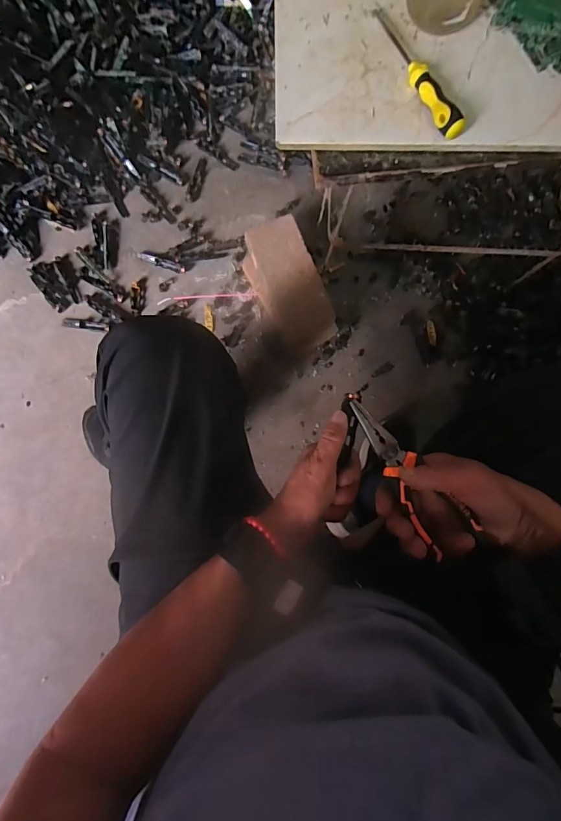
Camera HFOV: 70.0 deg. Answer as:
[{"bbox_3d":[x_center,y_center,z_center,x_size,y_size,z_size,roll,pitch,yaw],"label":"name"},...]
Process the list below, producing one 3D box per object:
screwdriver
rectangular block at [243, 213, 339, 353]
[{"bbox_3d":[0.133,-0.331,0.387,0.023,0.023,0.155,-28,85,-5],"label":"screwdriver"},{"bbox_3d":[0.019,-0.240,0.794,0.116,0.096,0.244,-26,86,-6],"label":"rectangular block"}]

